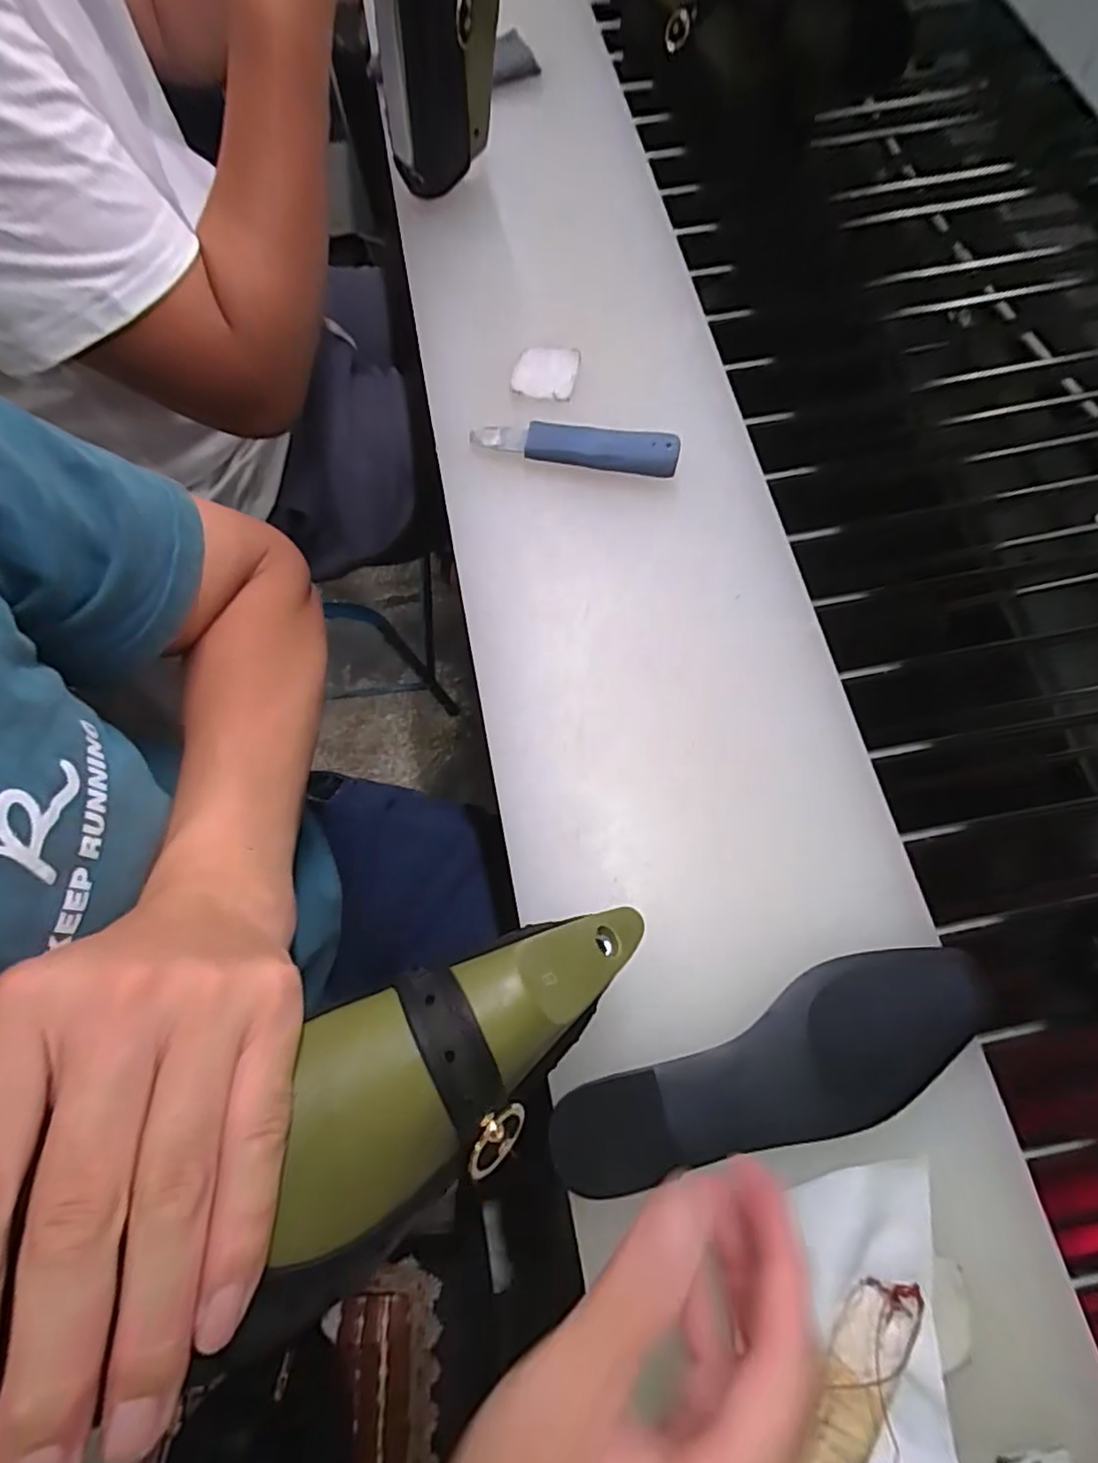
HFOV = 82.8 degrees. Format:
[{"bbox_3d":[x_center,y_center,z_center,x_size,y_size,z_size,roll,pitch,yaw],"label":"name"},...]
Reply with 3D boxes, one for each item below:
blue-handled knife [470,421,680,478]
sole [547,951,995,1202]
[{"bbox_3d":[0.019,-0.220,0.477,0.156,0.025,0.028,10,72,6],"label":"blue-handled knife"},{"bbox_3d":[0.125,0.188,0.340,0.250,0.012,0.073,-20,71,-4],"label":"sole"}]

